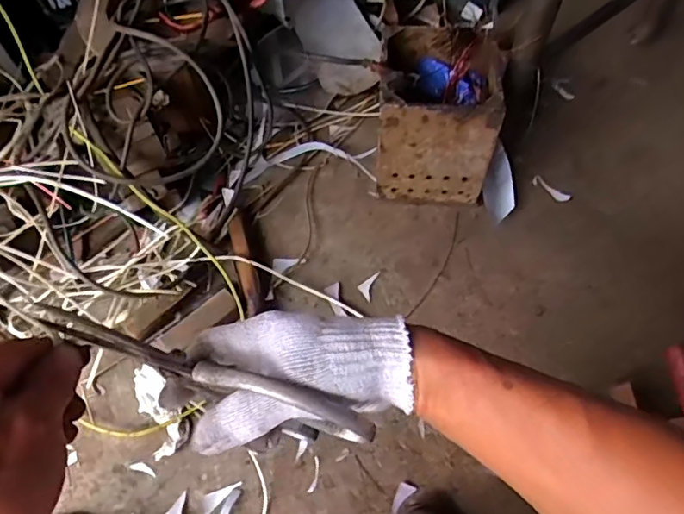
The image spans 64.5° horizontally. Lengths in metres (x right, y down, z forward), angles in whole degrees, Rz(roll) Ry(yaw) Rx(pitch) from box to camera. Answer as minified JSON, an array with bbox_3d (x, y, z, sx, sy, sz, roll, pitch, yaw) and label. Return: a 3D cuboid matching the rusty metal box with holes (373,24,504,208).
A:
[{"bbox_3d":[0.162,-0.239,0.944,0.189,0.243,0.195,4,61,5],"label":"rusty metal box with holes"}]

